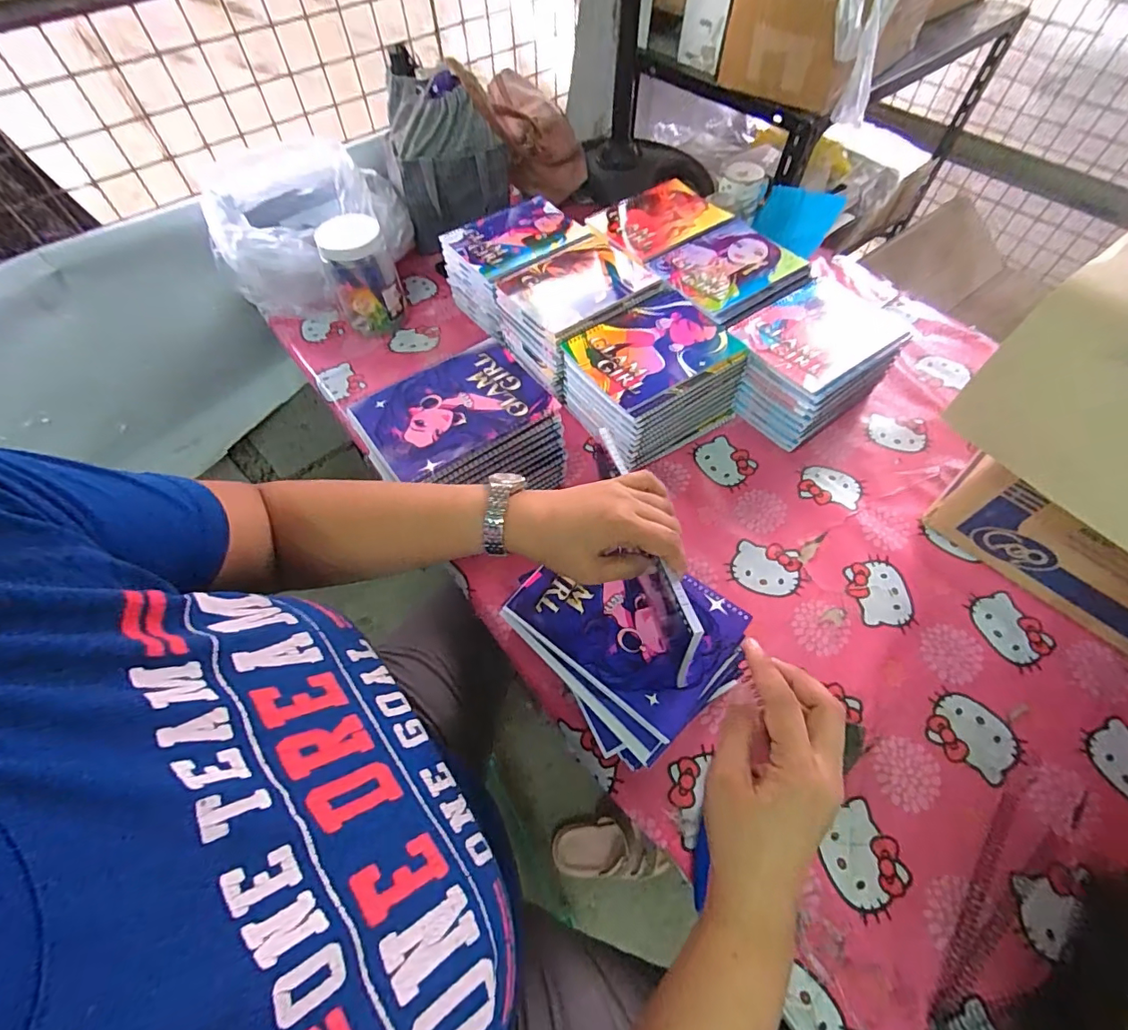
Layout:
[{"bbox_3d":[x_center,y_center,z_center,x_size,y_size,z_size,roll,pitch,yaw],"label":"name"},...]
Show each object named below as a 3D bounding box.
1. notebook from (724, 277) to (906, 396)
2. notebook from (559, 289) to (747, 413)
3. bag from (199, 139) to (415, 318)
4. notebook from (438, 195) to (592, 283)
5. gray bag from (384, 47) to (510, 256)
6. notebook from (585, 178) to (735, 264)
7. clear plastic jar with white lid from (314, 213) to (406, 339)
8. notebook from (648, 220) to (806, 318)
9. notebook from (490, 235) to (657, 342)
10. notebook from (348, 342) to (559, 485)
[{"bbox_3d":[0.345,-0.248,0.680,0.219,0.014,0.147,-30,62,-16],"label":"notebook"},{"bbox_3d":[0.116,-0.223,0.664,0.184,0.006,0.159,-30,62,-16],"label":"notebook"},{"bbox_3d":[-0.411,-0.470,0.854,0.301,0.205,0.181,-20,60,-11],"label":"bag"},{"bbox_3d":[-0.079,-0.455,0.825,0.196,0.019,0.155,-33,64,-15],"label":"notebook"},{"bbox_3d":[-0.205,-0.632,0.907,0.200,0.232,0.155,-9,59,-4],"label":"gray bag"},{"bbox_3d":[0.160,-0.492,0.831,0.207,0.010,0.151,-33,63,-18],"label":"notebook"},{"bbox_3d":[-0.320,-0.376,0.818,0.097,0.160,0.092,-1,58,1],"label":"clear plastic jar with white lid"},{"bbox_3d":[0.242,-0.375,0.759,0.205,0.010,0.155,-31,62,-16],"label":"notebook"},{"bbox_3d":[0.022,-0.345,0.745,0.195,0.008,0.166,-35,64,-18],"label":"notebook"},{"bbox_3d":[-0.127,-0.125,0.589,0.200,0.013,0.154,-35,64,-18],"label":"notebook"}]

